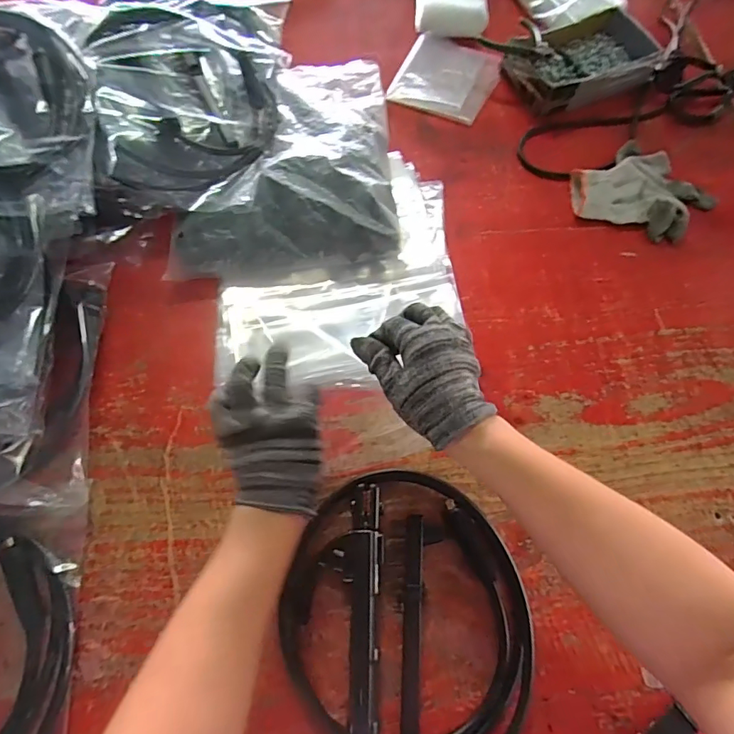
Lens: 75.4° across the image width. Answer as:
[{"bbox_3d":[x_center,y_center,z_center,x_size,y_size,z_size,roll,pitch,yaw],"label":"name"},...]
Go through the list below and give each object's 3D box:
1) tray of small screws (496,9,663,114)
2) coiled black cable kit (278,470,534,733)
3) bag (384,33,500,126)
[{"bbox_3d":[0.328,-0.462,0.717,0.219,0.050,0.144,-21,67,-9],"label":"tray of small screws"},{"bbox_3d":[0.040,0.215,0.425,0.214,0.032,0.231,0,66,0],"label":"coiled black cable kit"},{"bbox_3d":[0.123,-0.447,0.731,0.138,0.021,0.148,22,68,10],"label":"bag"}]

